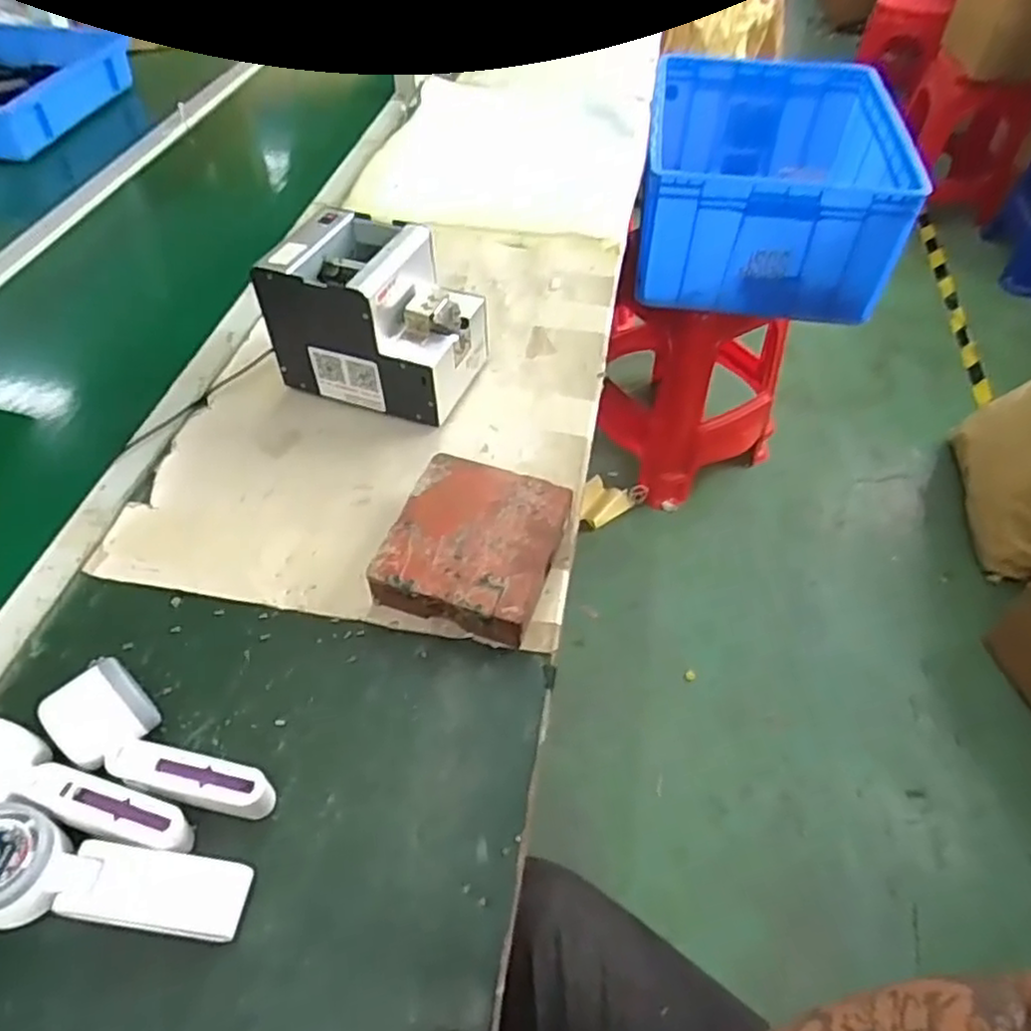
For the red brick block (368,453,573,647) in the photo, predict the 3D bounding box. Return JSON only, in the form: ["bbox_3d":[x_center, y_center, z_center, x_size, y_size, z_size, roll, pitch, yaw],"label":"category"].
[{"bbox_3d":[-0.033,0.026,0.600,0.132,0.044,0.146,13,51,11],"label":"red brick block"}]

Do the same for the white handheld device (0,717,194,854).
[{"bbox_3d":[-0.290,0.188,0.453,0.168,0.048,0.063,18,52,14],"label":"white handheld device"}]

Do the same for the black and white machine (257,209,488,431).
[{"bbox_3d":[-0.135,-0.200,0.721,0.183,0.143,0.134,17,52,13],"label":"black and white machine"}]

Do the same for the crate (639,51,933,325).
[{"bbox_3d":[0.434,-0.600,1.278,0.386,0.230,0.538,7,50,5],"label":"crate"}]

